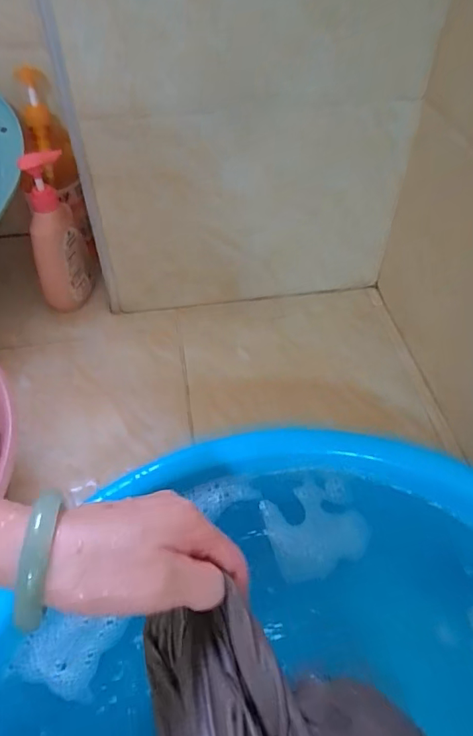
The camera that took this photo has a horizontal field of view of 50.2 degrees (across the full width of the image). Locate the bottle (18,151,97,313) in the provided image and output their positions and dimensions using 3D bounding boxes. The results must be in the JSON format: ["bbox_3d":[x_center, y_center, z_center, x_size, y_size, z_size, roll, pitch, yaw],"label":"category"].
[{"bbox_3d":[-0.251,-0.181,0.703,0.063,0.223,0.068,2,49,2],"label":"bottle"}]

